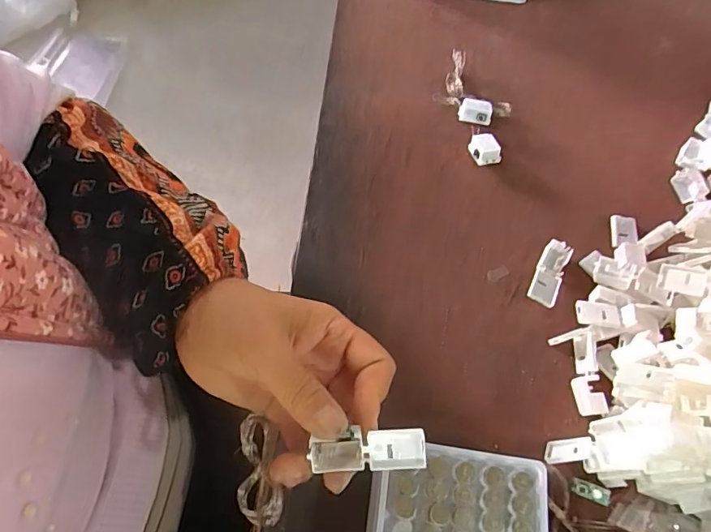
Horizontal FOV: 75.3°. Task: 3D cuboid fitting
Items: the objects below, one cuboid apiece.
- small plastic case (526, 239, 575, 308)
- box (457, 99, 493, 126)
[{"bbox_3d":[0.147,0.006,0.352,0.020,0.014,0.056,26,66,10],"label":"small plastic case"},{"bbox_3d":[0.106,-0.135,0.405,0.028,0.014,0.021,20,65,7],"label":"box"}]

